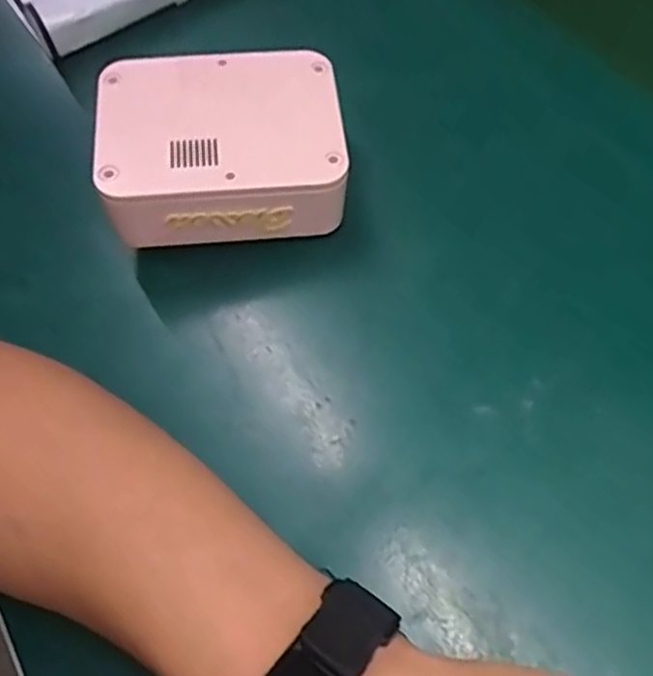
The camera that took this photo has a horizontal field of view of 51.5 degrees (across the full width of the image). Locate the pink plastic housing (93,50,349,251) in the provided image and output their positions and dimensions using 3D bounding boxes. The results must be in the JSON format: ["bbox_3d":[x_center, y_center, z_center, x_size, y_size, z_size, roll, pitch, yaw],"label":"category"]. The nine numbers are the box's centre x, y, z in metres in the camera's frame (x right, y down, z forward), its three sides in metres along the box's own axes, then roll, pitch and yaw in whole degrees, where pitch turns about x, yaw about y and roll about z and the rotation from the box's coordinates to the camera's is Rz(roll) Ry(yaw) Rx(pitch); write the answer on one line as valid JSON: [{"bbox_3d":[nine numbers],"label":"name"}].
[{"bbox_3d":[-0.056,-0.103,0.371,0.128,0.055,0.095,-9,61,-1],"label":"pink plastic housing"}]

